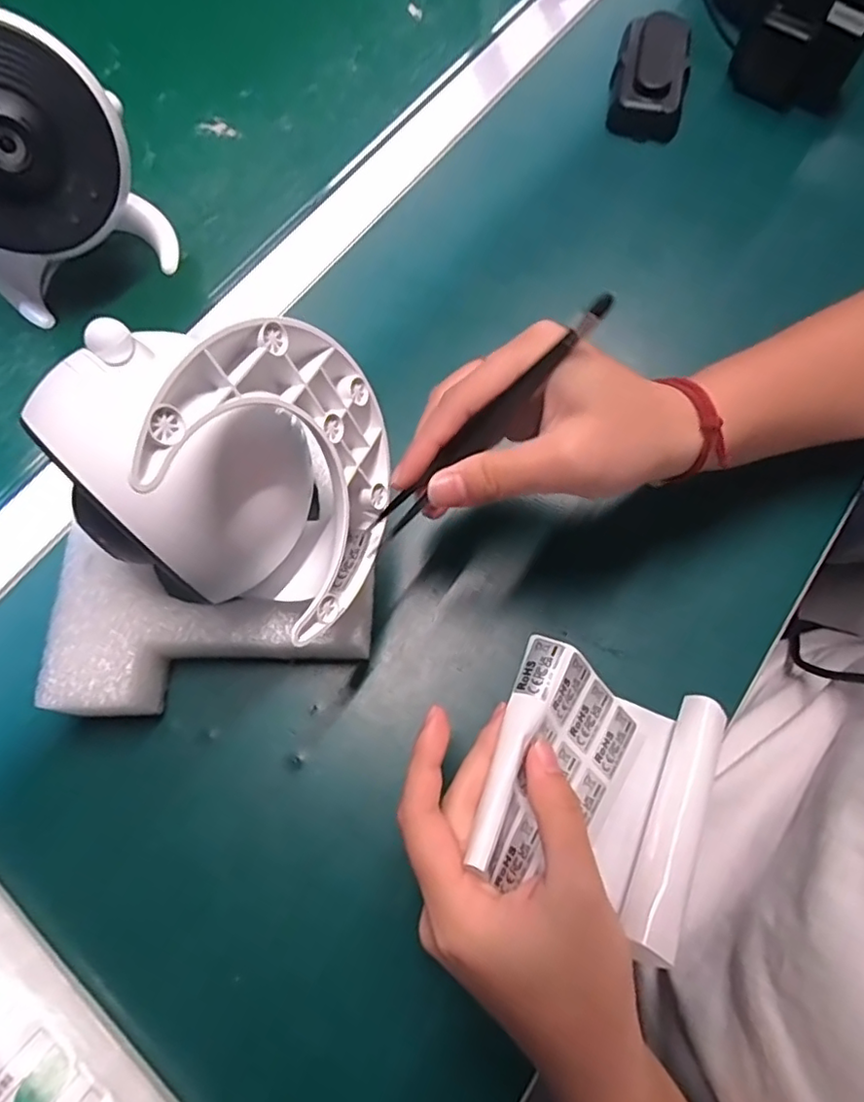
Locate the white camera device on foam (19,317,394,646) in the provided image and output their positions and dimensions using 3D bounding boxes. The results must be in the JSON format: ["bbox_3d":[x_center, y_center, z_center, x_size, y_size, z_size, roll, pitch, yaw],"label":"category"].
[{"bbox_3d":[-0.084,-0.034,0.239,0.119,0.116,0.110,13,71,6],"label":"white camera device on foam"}]

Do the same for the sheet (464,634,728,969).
[{"bbox_3d":[0.073,0.099,0.265,0.100,0.045,0.121,28,54,-1],"label":"sheet"}]

